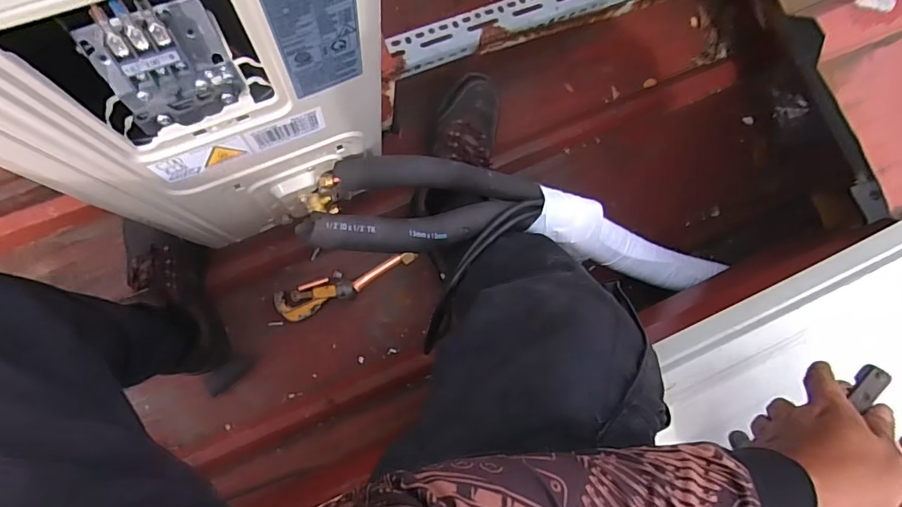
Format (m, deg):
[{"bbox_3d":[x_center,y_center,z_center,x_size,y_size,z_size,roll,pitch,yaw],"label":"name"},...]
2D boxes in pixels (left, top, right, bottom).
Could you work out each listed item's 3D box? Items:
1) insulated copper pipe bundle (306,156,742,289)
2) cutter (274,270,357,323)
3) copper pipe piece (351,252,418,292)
[{"bbox_3d":[0.119,-0.030,0.640,0.574,0.071,0.106,8,82,-26],"label":"insulated copper pipe bundle"},{"bbox_3d":[-0.232,0.074,0.852,0.132,0.025,0.055,-21,84,-4],"label":"cutter"},{"bbox_3d":[-0.077,0.019,0.577,0.080,0.015,0.015,-27,85,-5],"label":"copper pipe piece"}]

